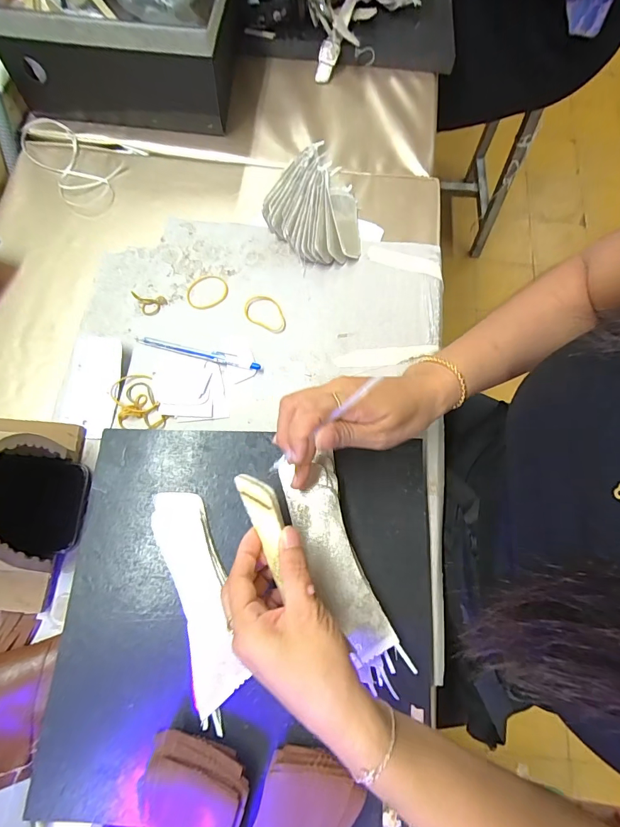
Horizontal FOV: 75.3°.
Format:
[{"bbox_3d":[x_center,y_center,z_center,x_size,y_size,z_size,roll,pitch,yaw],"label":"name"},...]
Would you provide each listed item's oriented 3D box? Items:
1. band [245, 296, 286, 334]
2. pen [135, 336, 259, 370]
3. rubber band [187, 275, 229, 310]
[{"bbox_3d":[-0.047,-0.111,0.444,0.051,0.004,0.037,26,74,5],"label":"band"},{"bbox_3d":[-0.117,-0.063,0.422,0.129,0.008,0.011,11,73,1],"label":"pen"},{"bbox_3d":[-0.115,-0.136,0.450,0.047,0.004,0.043,1,73,-2],"label":"rubber band"}]

